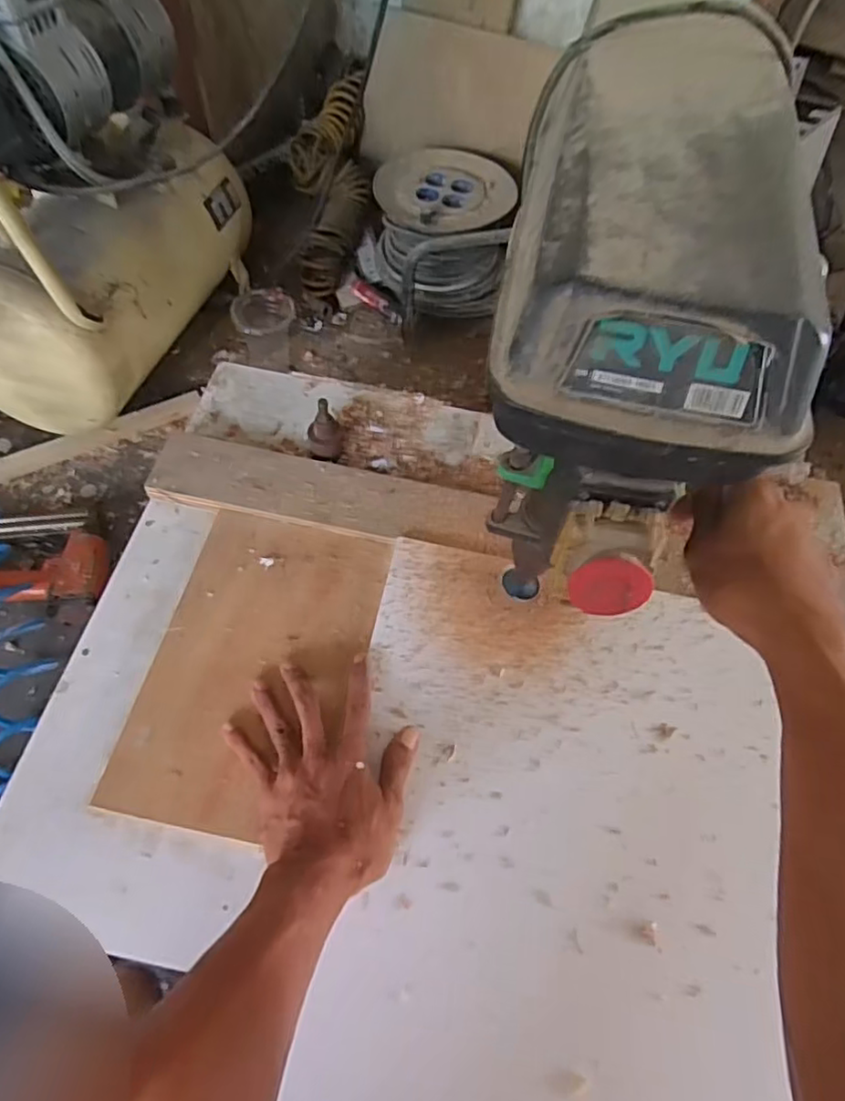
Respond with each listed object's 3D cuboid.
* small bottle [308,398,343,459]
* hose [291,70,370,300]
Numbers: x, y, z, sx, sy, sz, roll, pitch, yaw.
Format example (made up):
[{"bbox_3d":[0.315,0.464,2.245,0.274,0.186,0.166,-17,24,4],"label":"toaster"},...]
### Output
[{"bbox_3d":[-0.099,-0.122,0.652,0.033,0.073,0.029,-6,61,-8],"label":"small bottle"},{"bbox_3d":[-0.161,-0.642,1.119,0.133,0.094,0.412,6,90,0],"label":"hose"}]

